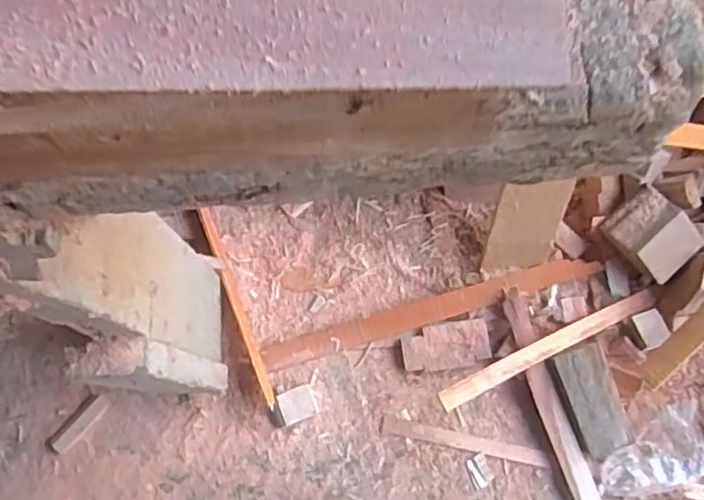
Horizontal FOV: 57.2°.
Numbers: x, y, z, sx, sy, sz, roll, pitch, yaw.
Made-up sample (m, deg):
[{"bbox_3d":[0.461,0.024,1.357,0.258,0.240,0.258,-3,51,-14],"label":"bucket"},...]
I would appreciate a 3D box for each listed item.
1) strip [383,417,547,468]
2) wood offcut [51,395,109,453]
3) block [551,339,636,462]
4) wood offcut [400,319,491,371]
[{"bbox_3d":[0.141,0.242,0.814,0.208,0.004,0.020,11,72,3],"label":"strip"},{"bbox_3d":[-0.340,0.217,0.805,0.024,0.010,0.084,43,76,12],"label":"wood offcut"},{"bbox_3d":[0.302,0.185,0.798,0.064,0.025,0.130,-17,73,-6],"label":"block"},{"bbox_3d":[0.121,0.124,0.832,0.110,0.012,0.054,-8,72,-3],"label":"wood offcut"}]

